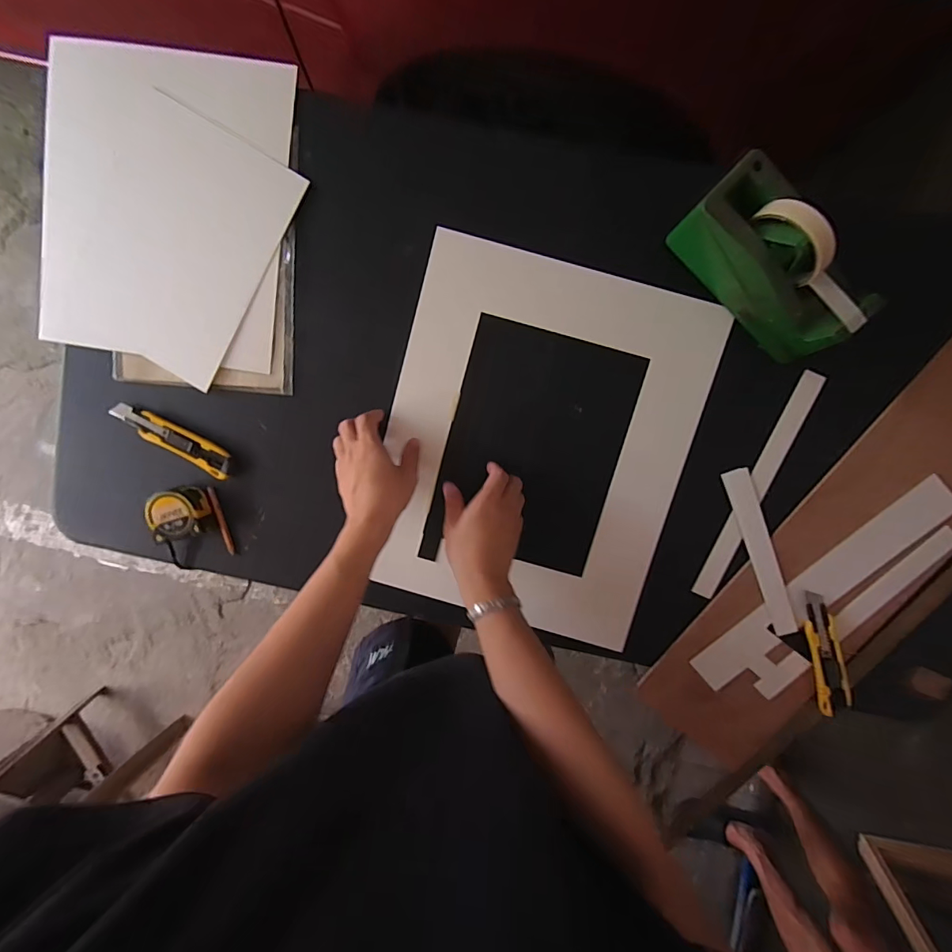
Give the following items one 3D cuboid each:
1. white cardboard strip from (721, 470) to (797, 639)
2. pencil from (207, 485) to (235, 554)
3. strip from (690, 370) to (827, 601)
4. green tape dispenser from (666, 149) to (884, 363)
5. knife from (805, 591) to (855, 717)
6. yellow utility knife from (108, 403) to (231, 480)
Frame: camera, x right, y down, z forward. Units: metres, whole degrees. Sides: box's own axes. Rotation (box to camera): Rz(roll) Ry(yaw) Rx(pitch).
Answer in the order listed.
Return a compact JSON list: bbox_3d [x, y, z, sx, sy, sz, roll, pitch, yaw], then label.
[{"bbox_3d":[0.357,0.096,0.564,0.032,0.005,0.216,-21,95,5],"label":"white cardboard strip"},{"bbox_3d":[-0.330,0.058,0.589,0.008,0.010,0.090,-18,95,4],"label":"pencil"},{"bbox_3d":[0.346,0.016,0.558,0.026,0.006,0.297,24,98,6],"label":"strip"},{"bbox_3d":[0.307,-0.220,0.474,0.080,0.120,0.203,-44,93,6],"label":"green tape dispenser"},{"bbox_3d":[0.436,0.220,0.565,0.039,0.012,0.155,-15,95,4],"label":"knife"},{"bbox_3d":[-0.383,-0.048,0.575,0.161,0.023,0.033,29,97,-1],"label":"yellow utility knife"}]

